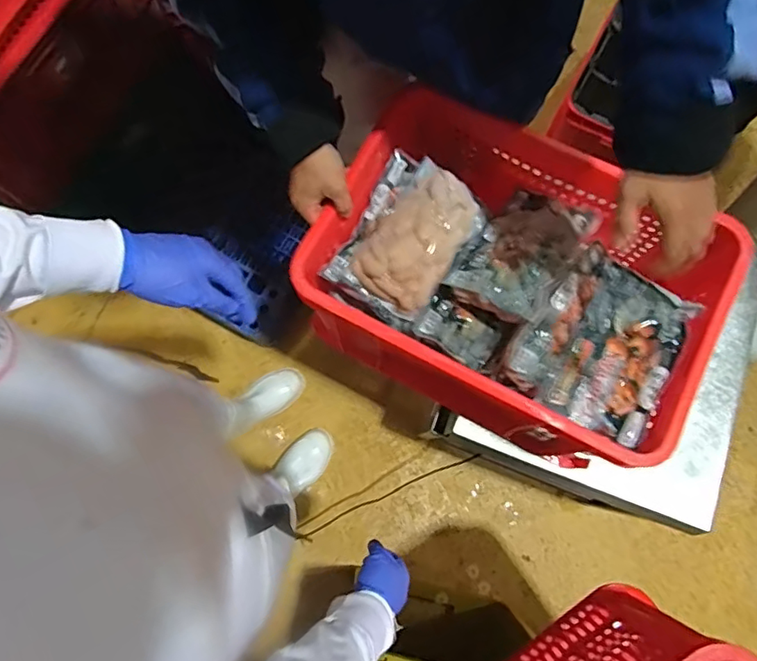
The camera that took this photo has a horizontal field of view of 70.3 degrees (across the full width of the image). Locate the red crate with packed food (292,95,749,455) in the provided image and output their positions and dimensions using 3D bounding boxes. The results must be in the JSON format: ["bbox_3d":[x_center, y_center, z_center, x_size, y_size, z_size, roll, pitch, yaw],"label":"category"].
[{"bbox_3d":[0.182,-0.066,0.799,0.504,0.234,0.350,28,78,6],"label":"red crate with packed food"}]

